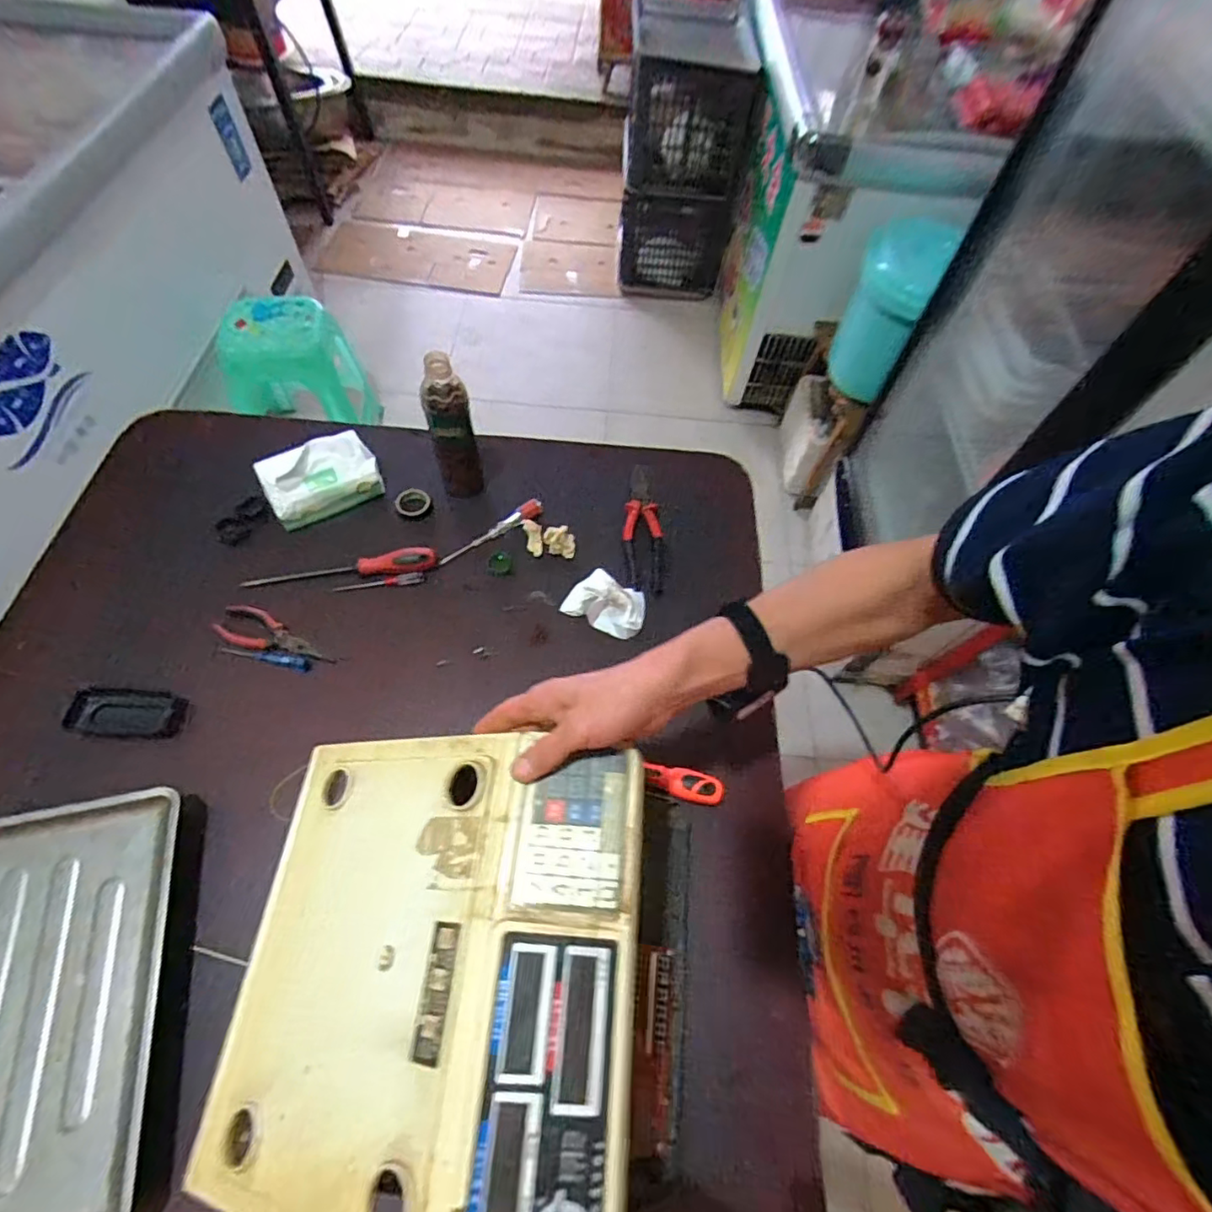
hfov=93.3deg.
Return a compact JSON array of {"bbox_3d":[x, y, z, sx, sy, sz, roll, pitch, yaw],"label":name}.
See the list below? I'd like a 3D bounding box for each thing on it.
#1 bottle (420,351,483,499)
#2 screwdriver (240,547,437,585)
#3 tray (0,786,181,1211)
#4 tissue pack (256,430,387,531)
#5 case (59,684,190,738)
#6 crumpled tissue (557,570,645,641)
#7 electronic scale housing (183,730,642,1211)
[{"bbox_3d":[-0.202,-0.227,0.750,0.057,0.192,0.048,-15,63,-13],"label":"bottle"},{"bbox_3d":[-0.345,-0.054,0.747,0.242,0.027,0.026,-4,61,-7],"label":"screwdriver"},{"bbox_3d":[-0.519,0.353,0.493,0.255,0.041,0.334,-9,62,-9],"label":"tray"},{"bbox_3d":[-0.395,-0.182,0.792,0.148,0.068,0.089,-30,67,-19],"label":"tissue pack"},{"bbox_3d":[-0.538,0.118,0.641,0.114,0.019,0.055,3,60,-3],"label":"case"},{"bbox_3d":[0.004,-0.006,0.754,0.104,0.023,0.075,25,62,10],"label":"crumpled tissue"},{"bbox_3d":[-0.134,0.269,0.440,0.328,0.090,0.321,-10,59,26],"label":"electronic scale housing"}]

